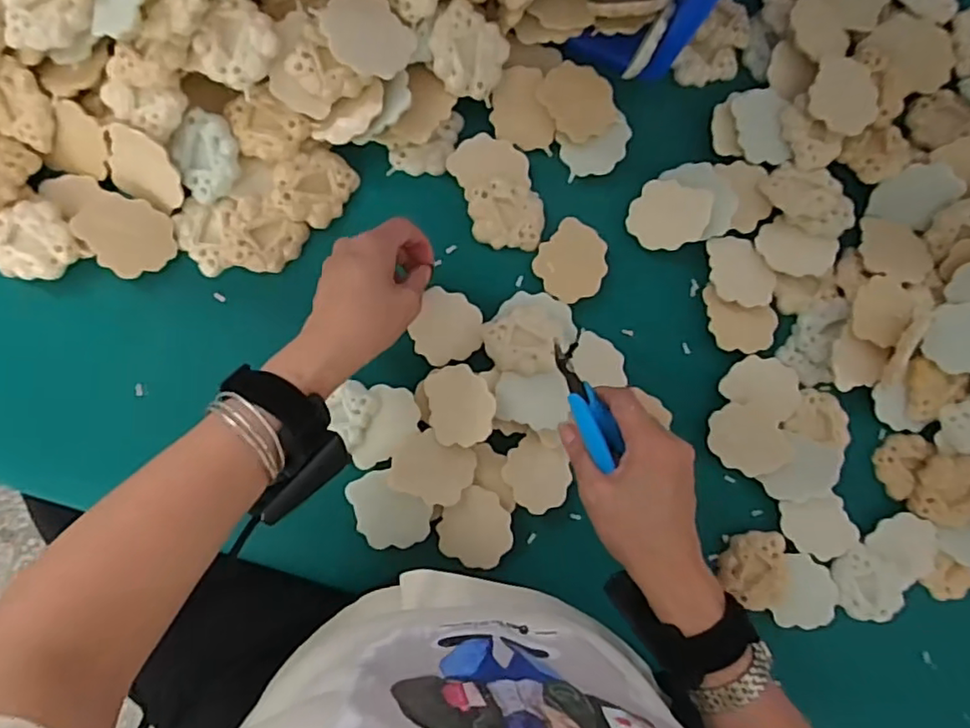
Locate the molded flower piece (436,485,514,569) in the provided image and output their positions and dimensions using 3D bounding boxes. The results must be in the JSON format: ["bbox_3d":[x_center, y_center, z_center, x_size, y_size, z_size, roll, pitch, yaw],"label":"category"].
[{"bbox_3d":[-0.006,0.129,0.474,0.055,0.006,0.058,0,89,-4],"label":"molded flower piece"}]

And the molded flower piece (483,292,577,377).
[{"bbox_3d":[0.037,-0.025,0.483,0.062,0.013,0.074,39,67,11],"label":"molded flower piece"}]

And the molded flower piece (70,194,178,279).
[{"bbox_3d":[-0.276,-0.100,0.462,0.066,0.015,0.056,35,86,-3],"label":"molded flower piece"}]

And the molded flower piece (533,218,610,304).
[{"bbox_3d":[0.074,-0.084,0.500,0.056,0.008,0.060,43,86,-2],"label":"molded flower piece"}]

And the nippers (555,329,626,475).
[{"bbox_3d":[0.067,0.023,0.389,0.029,0.023,0.087,-21,78,-5],"label":"nippers"}]

